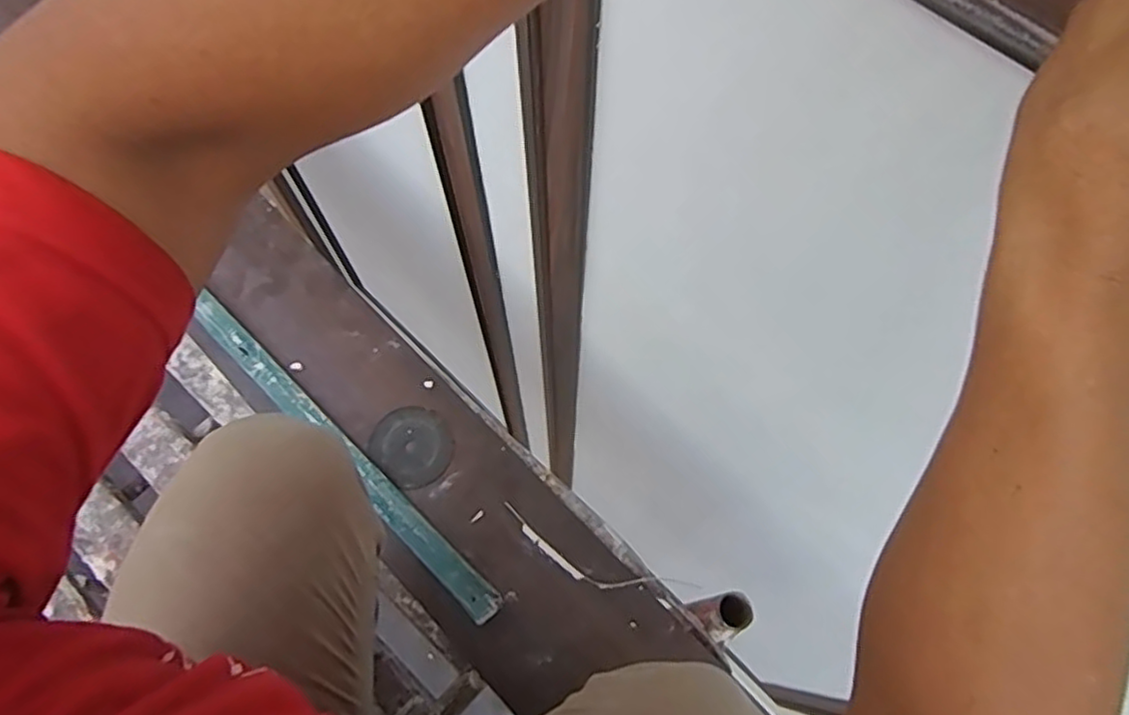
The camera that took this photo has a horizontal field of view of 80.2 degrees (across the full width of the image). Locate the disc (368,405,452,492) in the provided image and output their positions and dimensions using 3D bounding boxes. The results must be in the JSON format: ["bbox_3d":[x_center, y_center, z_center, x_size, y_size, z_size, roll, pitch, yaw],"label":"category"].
[{"bbox_3d":[-0.189,0.110,0.836,0.100,0.005,0.095,0,68,0],"label":"disc"}]

